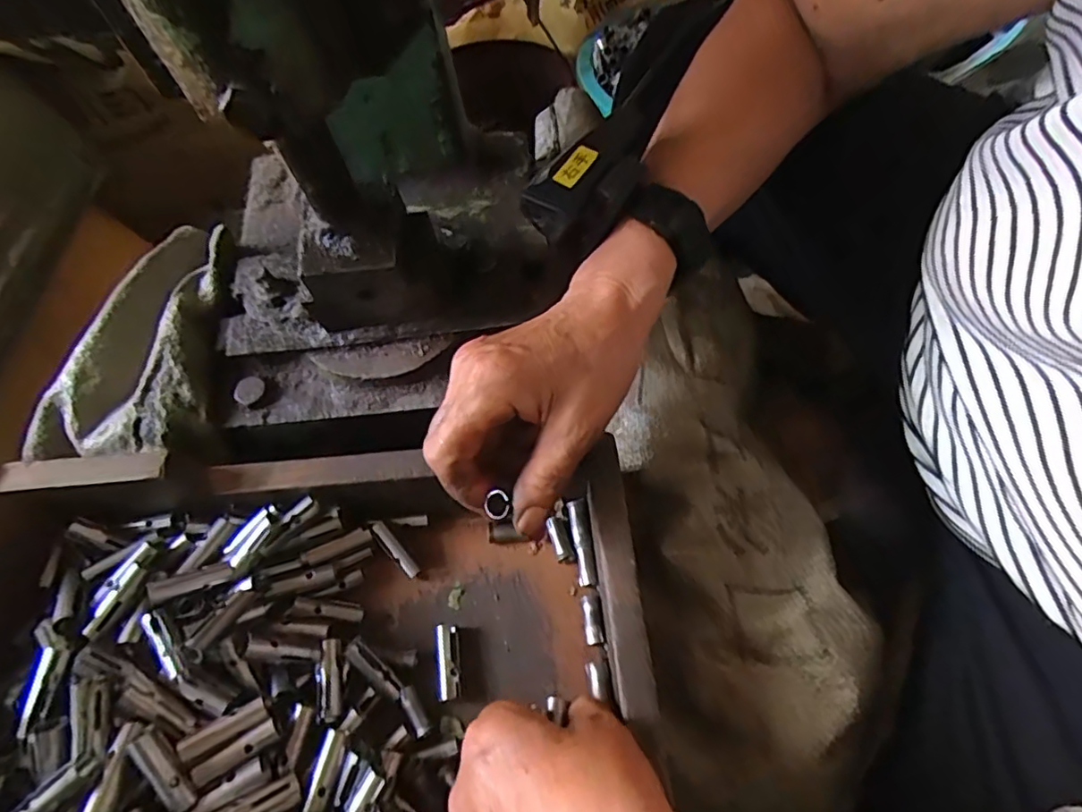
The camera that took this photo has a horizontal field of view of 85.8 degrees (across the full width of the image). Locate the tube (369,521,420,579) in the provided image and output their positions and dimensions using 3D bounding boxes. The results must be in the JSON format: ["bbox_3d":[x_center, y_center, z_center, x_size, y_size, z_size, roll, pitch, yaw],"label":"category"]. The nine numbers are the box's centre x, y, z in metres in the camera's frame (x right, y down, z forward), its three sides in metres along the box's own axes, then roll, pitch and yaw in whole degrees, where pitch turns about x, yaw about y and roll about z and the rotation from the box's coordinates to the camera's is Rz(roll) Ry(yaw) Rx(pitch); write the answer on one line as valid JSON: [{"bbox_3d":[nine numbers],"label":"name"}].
[{"bbox_3d":[-0.083,0.082,0.334,0.009,0.008,0.038,-40,85,-15],"label":"tube"}]

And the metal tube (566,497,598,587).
[{"bbox_3d":[0.024,0.079,0.337,0.011,0.011,0.048,-9,65,-1],"label":"metal tube"}]

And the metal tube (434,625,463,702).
[{"bbox_3d":[-0.049,0.136,0.310,0.011,0.015,0.036,-8,65,-1],"label":"metal tube"}]

